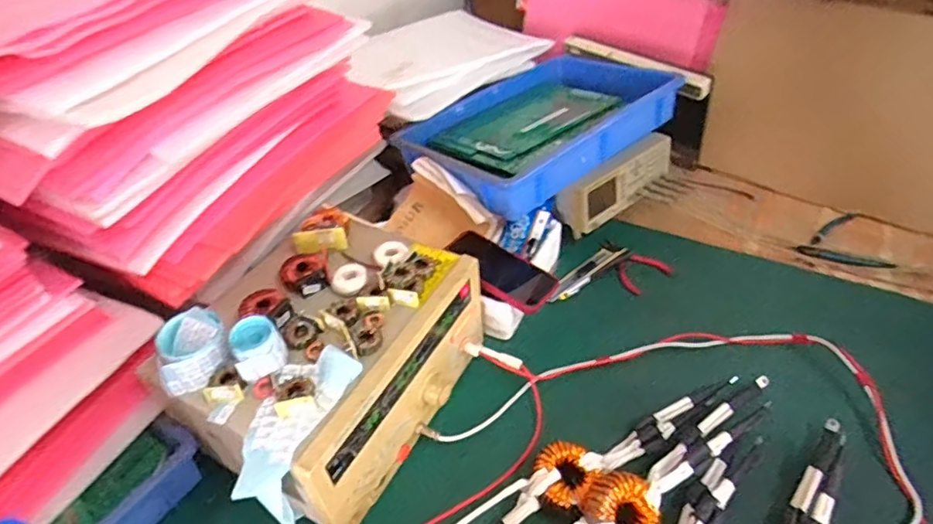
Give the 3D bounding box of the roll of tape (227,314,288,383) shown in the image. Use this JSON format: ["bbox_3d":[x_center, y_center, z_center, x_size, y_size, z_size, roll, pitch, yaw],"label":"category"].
[{"bbox_3d":[-0.213,0.087,0.574,0.046,0.048,0.043,-3,42,2],"label":"roll of tape"}]

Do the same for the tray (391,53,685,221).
[{"bbox_3d":[0.123,-0.247,0.959,0.444,0.066,0.303,-30,48,-25],"label":"tray"}]

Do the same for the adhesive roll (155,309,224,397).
[{"bbox_3d":[-0.286,0.089,0.586,0.070,0.037,0.077,-20,44,-16],"label":"adhesive roll"}]

